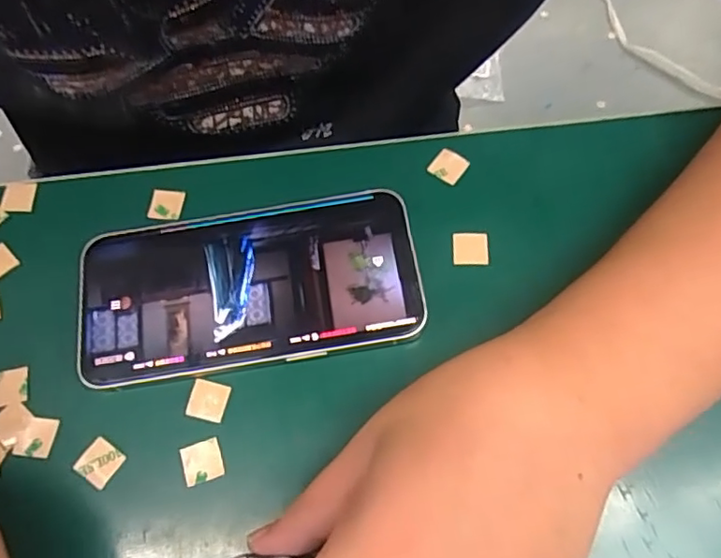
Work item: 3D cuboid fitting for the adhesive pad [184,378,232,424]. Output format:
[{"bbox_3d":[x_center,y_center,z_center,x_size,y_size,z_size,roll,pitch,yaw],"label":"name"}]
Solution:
[{"bbox_3d":[-0.063,0.050,0.241,0.015,0.004,0.015,12,69,7],"label":"adhesive pad"}]

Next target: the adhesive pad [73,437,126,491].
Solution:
[{"bbox_3d":[-0.104,0.072,0.232,0.016,0.004,0.015,33,73,15],"label":"adhesive pad"}]

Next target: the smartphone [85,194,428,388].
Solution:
[{"bbox_3d":[-0.049,0.003,0.256,0.144,0.008,0.072,-9,68,-1],"label":"smartphone"}]

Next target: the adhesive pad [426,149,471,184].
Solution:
[{"bbox_3d":[0.042,-0.055,0.281,0.016,0.004,0.015,32,73,14],"label":"adhesive pad"}]

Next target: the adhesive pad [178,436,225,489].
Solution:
[{"bbox_3d":[-0.063,0.072,0.231,0.016,0.004,0.015,-18,68,-4],"label":"adhesive pad"}]

